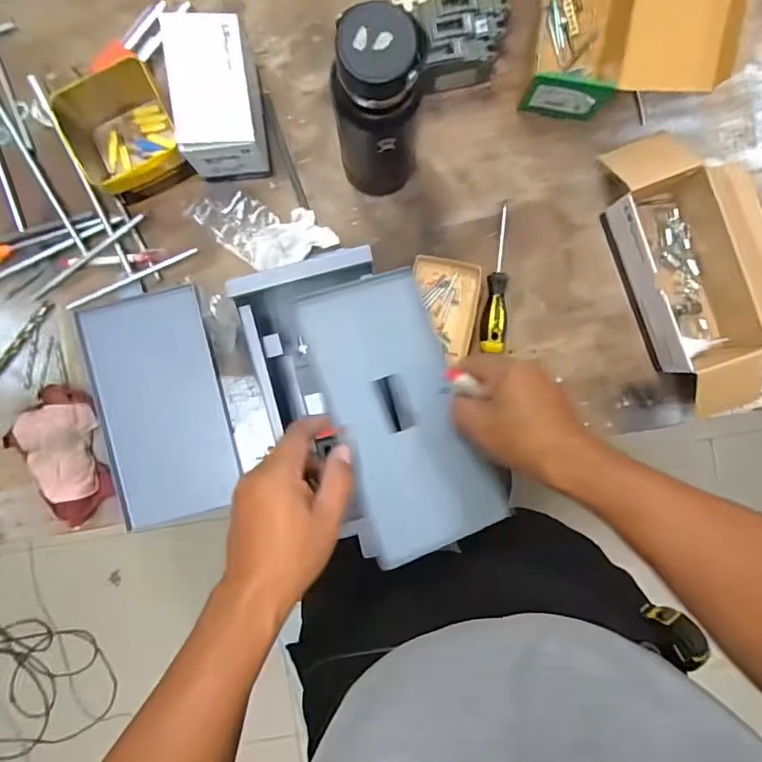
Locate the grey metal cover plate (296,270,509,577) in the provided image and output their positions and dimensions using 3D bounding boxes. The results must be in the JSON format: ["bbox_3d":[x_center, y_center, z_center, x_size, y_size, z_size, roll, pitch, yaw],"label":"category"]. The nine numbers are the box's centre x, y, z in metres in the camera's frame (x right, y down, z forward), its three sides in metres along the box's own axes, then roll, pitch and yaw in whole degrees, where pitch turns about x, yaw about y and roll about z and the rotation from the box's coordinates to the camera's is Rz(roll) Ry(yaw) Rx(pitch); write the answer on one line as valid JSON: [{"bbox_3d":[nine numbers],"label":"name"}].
[{"bbox_3d":[0.017,0.027,0.457,0.117,0.008,0.245,-20,84,-12],"label":"grey metal cover plate"}]

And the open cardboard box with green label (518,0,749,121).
[{"bbox_3d":[0.290,-0.444,0.590,0.201,0.111,0.234,5,90,3],"label":"open cardboard box with green label"}]

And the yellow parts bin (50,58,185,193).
[{"bbox_3d":[-0.317,-0.297,0.619,0.110,0.083,0.144,-25,89,3],"label":"yellow parts bin"}]

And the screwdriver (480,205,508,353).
[{"bbox_3d":[0.148,-0.127,0.639,0.030,0.030,0.183,6,90,3],"label":"screwdriver"}]

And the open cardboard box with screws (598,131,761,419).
[{"bbox_3d":[0.405,-0.136,0.612,0.192,0.073,0.336,-18,89,3],"label":"open cardboard box with screws"}]

